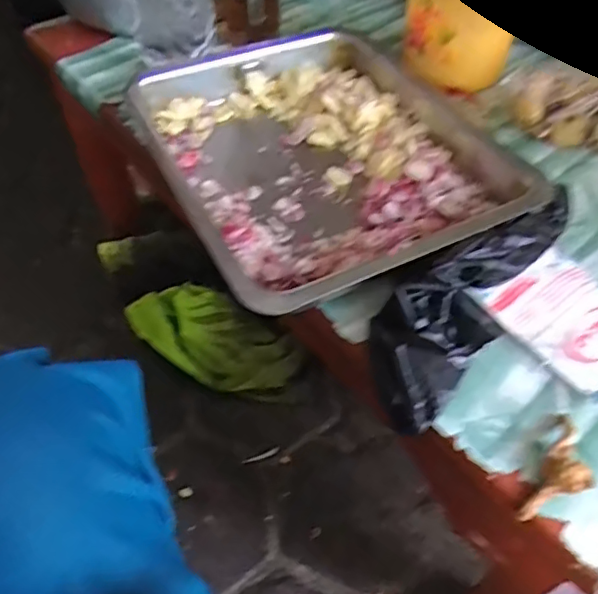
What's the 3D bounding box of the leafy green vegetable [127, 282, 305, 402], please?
[{"bbox_3d":[-0.119,0.061,0.789,0.244,0.103,0.105,31,58,24],"label":"leafy green vegetable"}]

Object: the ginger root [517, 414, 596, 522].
[{"bbox_3d":[0.162,0.105,0.350,0.029,0.018,0.075,24,55,20],"label":"ginger root"}]

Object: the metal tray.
[{"bbox_3d":[0.031,-0.133,0.511,0.280,0.044,0.321,-19,53,-13],"label":"metal tray"}]

